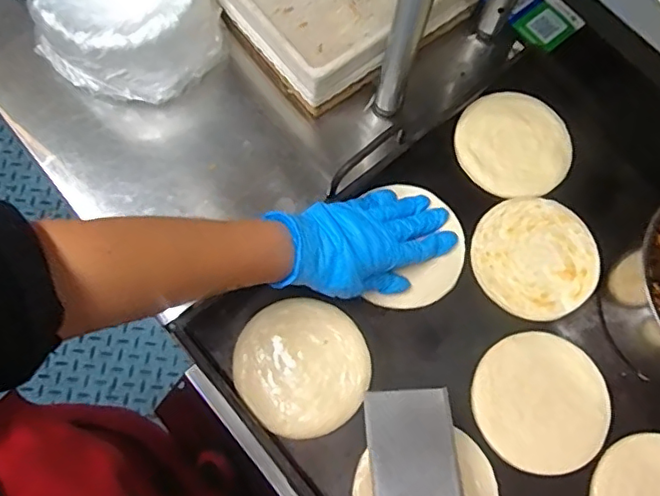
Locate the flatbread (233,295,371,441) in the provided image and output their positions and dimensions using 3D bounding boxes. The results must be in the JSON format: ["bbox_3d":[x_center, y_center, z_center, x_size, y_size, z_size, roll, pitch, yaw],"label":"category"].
[{"bbox_3d":[-0.026,0.109,0.527,0.122,0.007,0.119,1,71,-2],"label":"flatbread"}]

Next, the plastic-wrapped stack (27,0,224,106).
[{"bbox_3d":[-0.217,-0.249,0.601,0.190,0.097,0.173,43,76,10],"label":"plastic-wrapped stack"}]

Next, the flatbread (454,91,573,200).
[{"bbox_3d":[0.196,-0.111,0.606,0.123,0.011,0.116,0,73,1],"label":"flatbread"}]

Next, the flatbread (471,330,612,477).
[{"bbox_3d":[0.196,0.142,0.528,0.122,0.006,0.121,-1,69,1],"label":"flatbread"}]

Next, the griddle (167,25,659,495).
[{"bbox_3d":[0.287,0.147,0.537,0.576,0.063,0.670,-38,77,-13],"label":"griddle"}]

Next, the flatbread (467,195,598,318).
[{"bbox_3d":[0.205,0.008,0.569,0.123,0.008,0.120,1,71,-2],"label":"flatbread"}]

